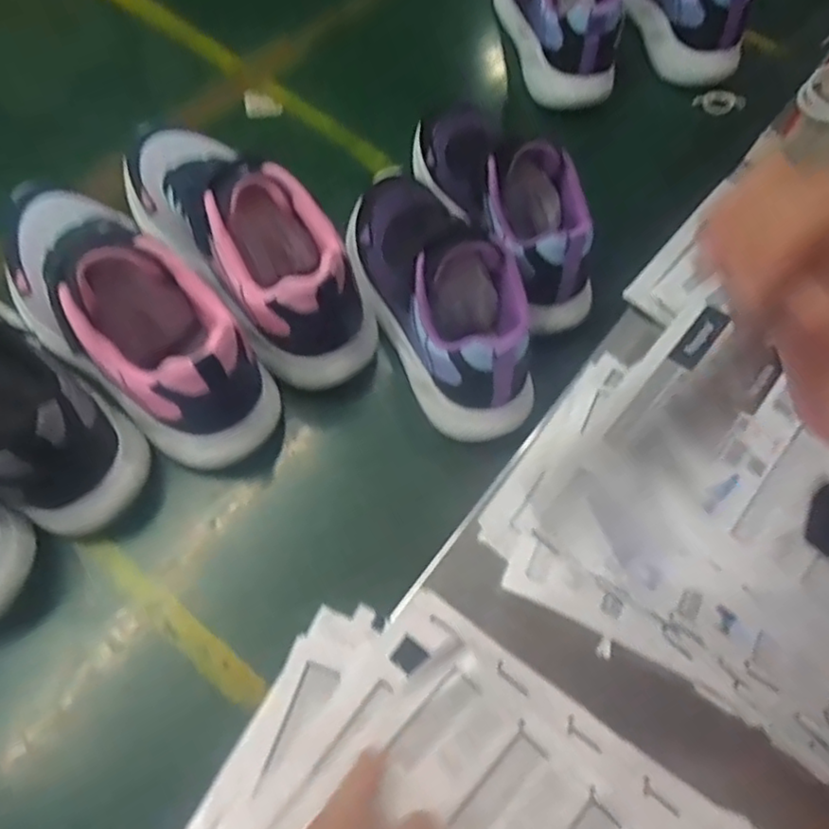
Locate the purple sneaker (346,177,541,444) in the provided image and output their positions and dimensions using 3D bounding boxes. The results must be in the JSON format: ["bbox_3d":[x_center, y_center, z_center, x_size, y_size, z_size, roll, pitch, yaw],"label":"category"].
[{"bbox_3d":[0.015,-0.086,0.430,0.071,0.083,0.198,-23,66,-14],"label":"purple sneaker"}]

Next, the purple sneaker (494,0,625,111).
[{"bbox_3d":[0.124,-0.359,0.570,0.070,0.108,0.175,-9,64,-8],"label":"purple sneaker"}]

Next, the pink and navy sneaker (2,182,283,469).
[{"bbox_3d":[-0.174,-0.064,0.399,0.217,0.093,0.077,39,68,15],"label":"pink and navy sneaker"}]

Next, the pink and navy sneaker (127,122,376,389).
[{"bbox_3d":[-0.105,-0.117,0.432,0.082,0.088,0.208,-37,71,-19],"label":"pink and navy sneaker"}]

